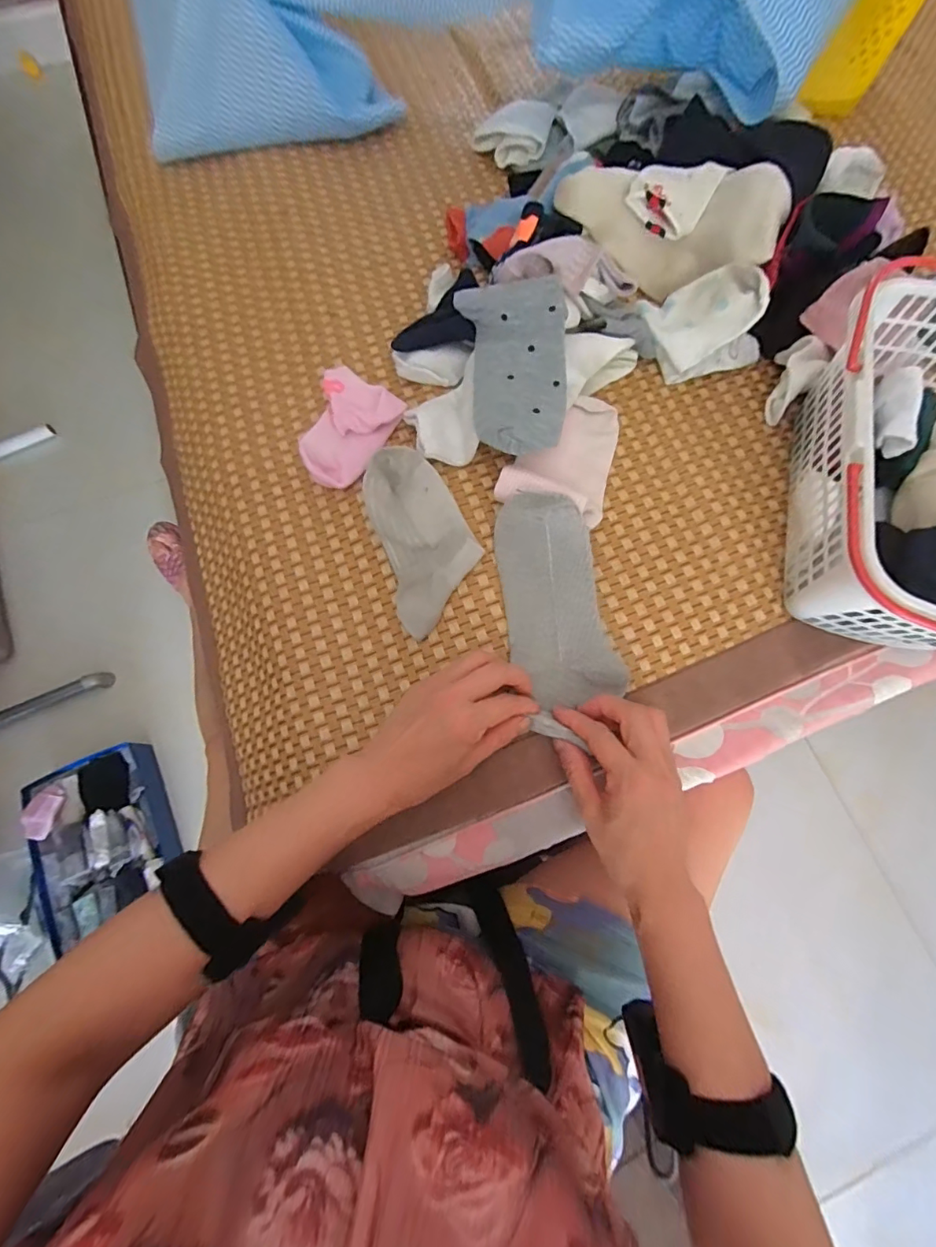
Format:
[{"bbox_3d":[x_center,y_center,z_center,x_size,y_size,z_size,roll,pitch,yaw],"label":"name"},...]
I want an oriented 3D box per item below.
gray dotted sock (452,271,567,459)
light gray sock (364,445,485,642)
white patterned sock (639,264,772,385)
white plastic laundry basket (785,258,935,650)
[{"bbox_3d":[0.043,-0.211,0.411,0.086,0.067,0.133,-8,74,-3],"label":"gray dotted sock"},{"bbox_3d":[-0.036,-0.073,0.407,0.075,0.019,0.153,-17,81,-1],"label":"light gray sock"},{"bbox_3d":[0.220,-0.282,0.451,0.100,0.064,0.079,-22,75,-7],"label":"white patterned sock"},{"bbox_3d":[0.353,-0.105,0.385,0.182,0.132,0.275,12,74,2],"label":"white plastic laundry basket"}]

